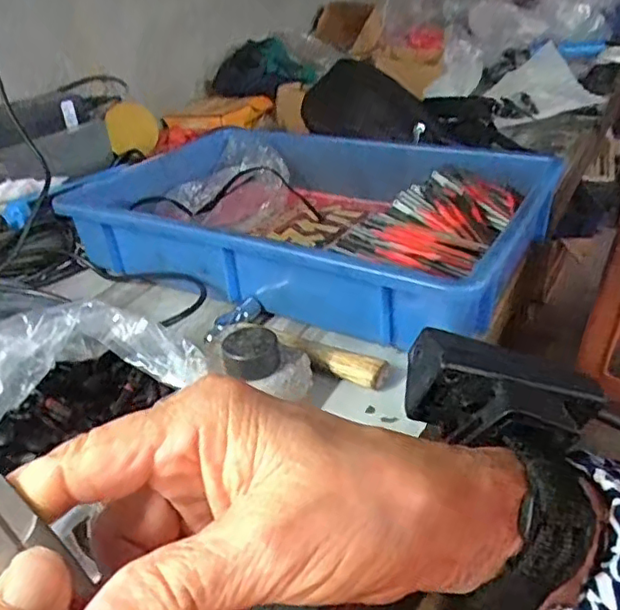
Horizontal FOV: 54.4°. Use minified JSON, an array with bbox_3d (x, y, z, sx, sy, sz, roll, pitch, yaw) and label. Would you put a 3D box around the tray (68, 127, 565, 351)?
[{"bbox_3d":[-0.038,-0.104,0.637,0.514,0.077,0.298,12,35,28],"label":"tray"}]

